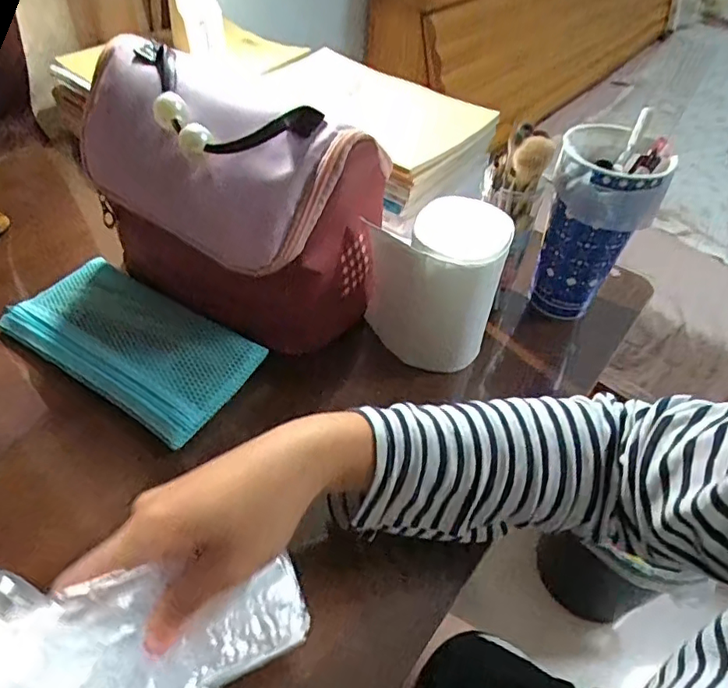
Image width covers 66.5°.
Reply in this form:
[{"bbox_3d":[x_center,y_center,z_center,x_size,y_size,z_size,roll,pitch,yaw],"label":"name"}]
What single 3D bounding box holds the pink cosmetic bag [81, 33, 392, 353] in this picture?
[{"bbox_3d":[-0.111,-0.127,0.462,0.242,0.178,0.131,27,50,19],"label":"pink cosmetic bag"}]

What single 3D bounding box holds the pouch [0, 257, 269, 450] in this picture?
[{"bbox_3d":[-0.194,-0.005,0.468,0.207,0.018,0.105,28,50,19],"label":"pouch"}]

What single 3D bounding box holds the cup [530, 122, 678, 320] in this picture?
[{"bbox_3d":[0.203,-0.104,0.504,0.084,0.158,0.088,3,46,-3],"label":"cup"}]

